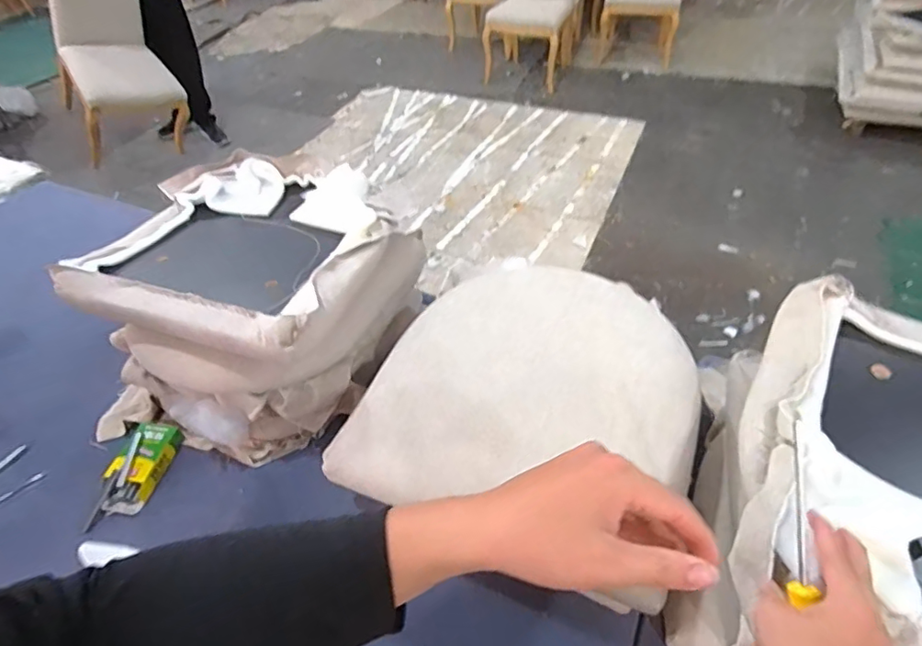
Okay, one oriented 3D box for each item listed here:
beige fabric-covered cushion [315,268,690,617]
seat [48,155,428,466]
[{"bbox_3d":[0.087,0.081,0.773,0.446,0.075,0.444,15,48,18],"label":"beige fabric-covered cushion"},{"bbox_3d":[-0.381,-0.030,1.004,0.468,0.311,0.490,13,48,16],"label":"seat"}]

